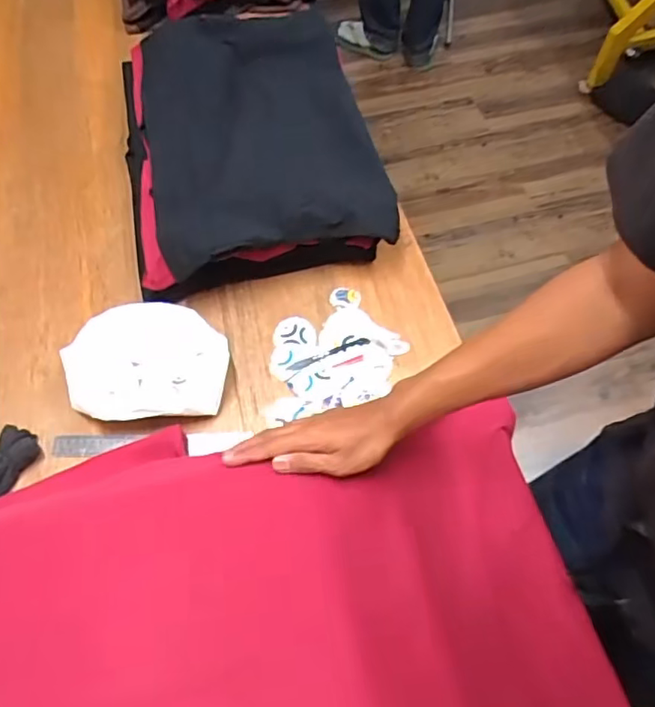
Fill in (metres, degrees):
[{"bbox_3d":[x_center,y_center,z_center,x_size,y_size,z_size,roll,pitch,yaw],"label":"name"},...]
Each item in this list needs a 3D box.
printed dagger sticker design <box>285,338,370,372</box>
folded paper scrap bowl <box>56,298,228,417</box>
[{"bbox_3d":[0.000,-0.001,0.770,0.114,0.006,0.015,-19,63,-10],"label":"printed dagger sticker design"},{"bbox_3d":[-0.224,0.015,0.738,0.200,0.045,0.154,-7,62,-4],"label":"folded paper scrap bowl"}]

